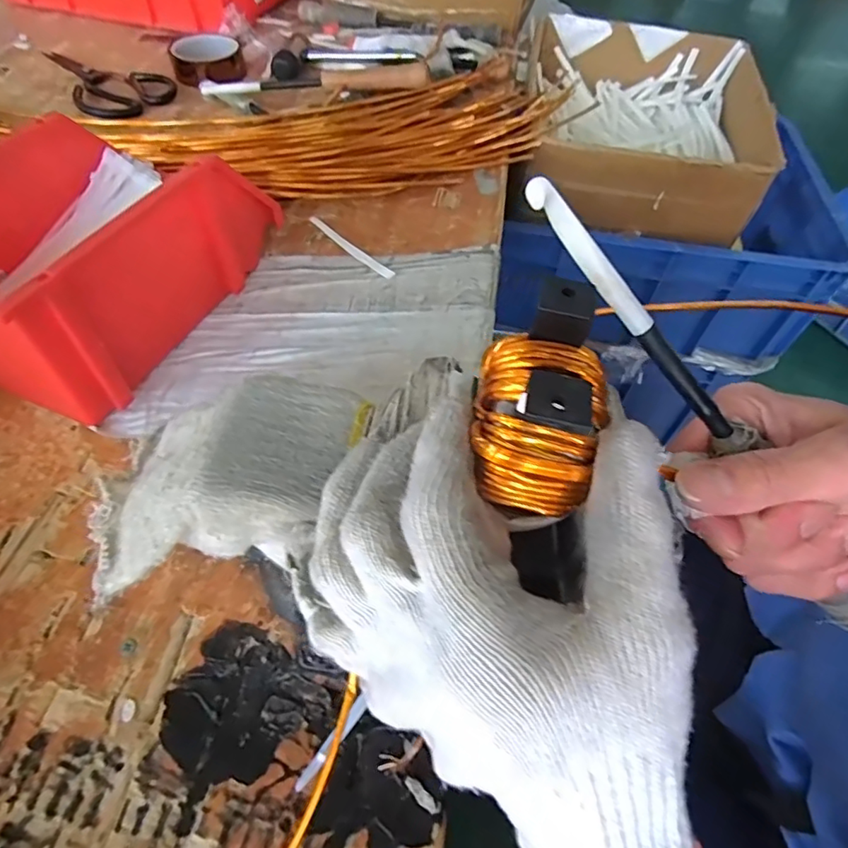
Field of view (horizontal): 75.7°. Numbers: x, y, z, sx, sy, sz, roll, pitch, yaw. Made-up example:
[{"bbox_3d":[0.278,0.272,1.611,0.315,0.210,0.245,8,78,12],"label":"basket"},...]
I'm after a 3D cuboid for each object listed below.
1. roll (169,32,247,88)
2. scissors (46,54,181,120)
[{"bbox_3d":[-0.283,-0.478,0.717,0.086,0.039,0.086,-14,55,-13],"label":"roll"},{"bbox_3d":[-0.407,-0.455,0.708,0.117,0.016,0.230,-27,59,-21],"label":"scissors"}]

